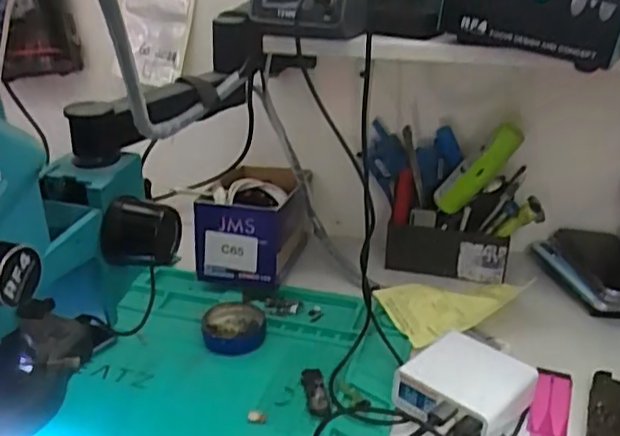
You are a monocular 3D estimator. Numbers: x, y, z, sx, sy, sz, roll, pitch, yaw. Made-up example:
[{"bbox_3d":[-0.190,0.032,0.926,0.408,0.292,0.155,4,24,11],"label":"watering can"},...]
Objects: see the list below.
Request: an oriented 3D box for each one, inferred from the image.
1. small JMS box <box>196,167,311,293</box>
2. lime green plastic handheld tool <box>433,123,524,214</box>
[{"bbox_3d":[-0.066,0.011,0.770,0.099,0.098,0.134,6,24,13],"label":"small JMS box"},{"bbox_3d":[0.182,-0.052,0.712,0.036,0.126,0.033,49,41,12],"label":"lime green plastic handheld tool"}]

